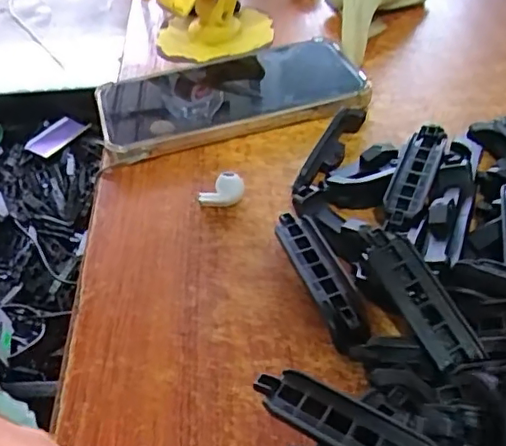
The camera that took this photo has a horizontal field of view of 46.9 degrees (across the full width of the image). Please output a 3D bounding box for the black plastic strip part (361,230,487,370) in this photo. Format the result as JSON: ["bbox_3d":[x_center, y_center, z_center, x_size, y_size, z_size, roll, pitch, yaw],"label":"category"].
[{"bbox_3d":[0.064,0.026,0.226,0.018,0.006,0.062,-22,64,-17],"label":"black plastic strip part"}]

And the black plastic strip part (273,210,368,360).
[{"bbox_3d":[0.031,0.026,0.262,0.018,0.016,0.077,-17,44,-11],"label":"black plastic strip part"}]

